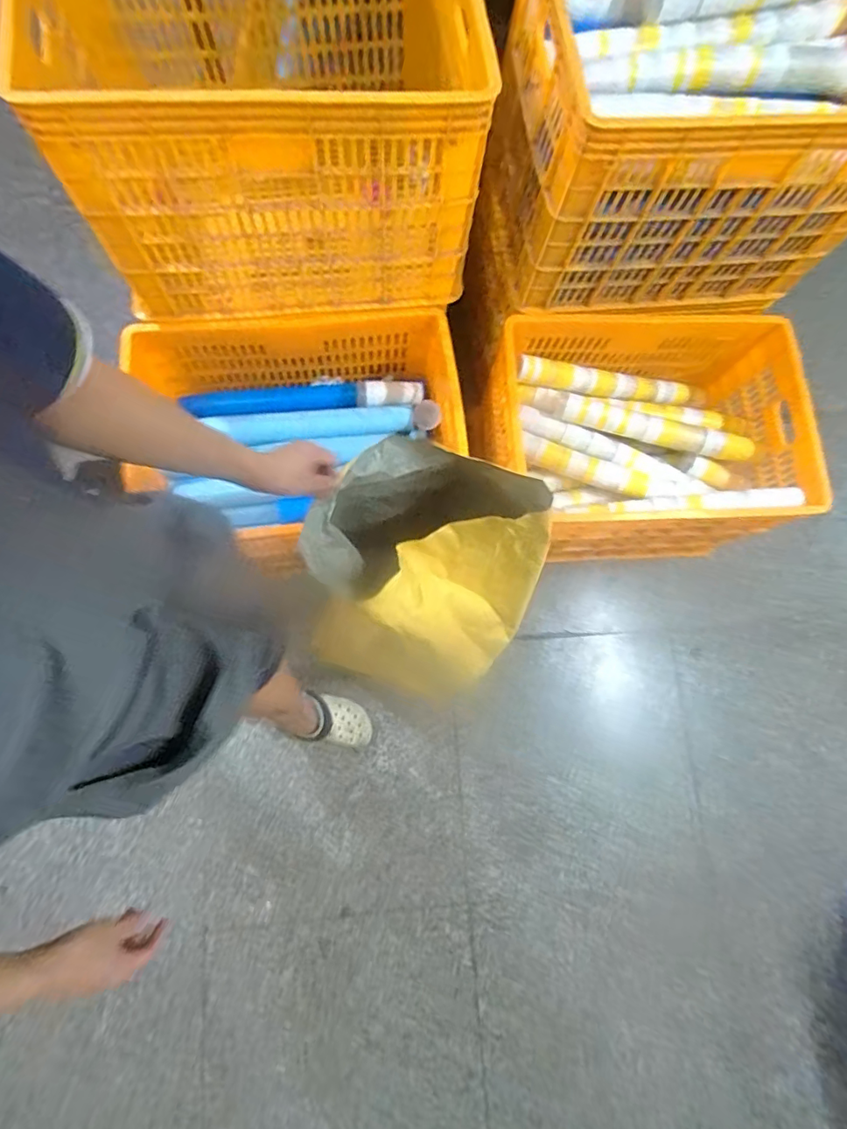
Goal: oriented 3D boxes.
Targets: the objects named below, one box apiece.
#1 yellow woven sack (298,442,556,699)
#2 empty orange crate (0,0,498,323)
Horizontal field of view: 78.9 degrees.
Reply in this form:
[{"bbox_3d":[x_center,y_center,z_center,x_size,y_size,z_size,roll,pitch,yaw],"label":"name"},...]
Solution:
[{"bbox_3d":[0.006,0.020,0.845,0.343,0.349,0.292,19,77,3],"label":"yellow woven sack"},{"bbox_3d":[-0.250,-0.753,0.892,0.628,0.386,0.429,-6,79,-6],"label":"empty orange crate"}]

